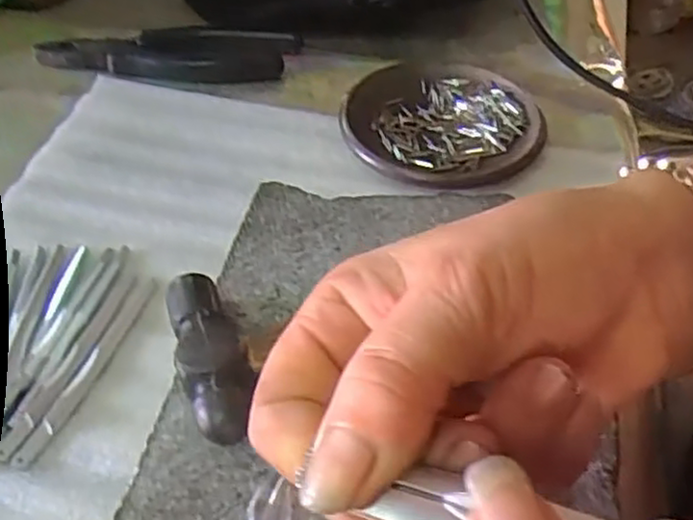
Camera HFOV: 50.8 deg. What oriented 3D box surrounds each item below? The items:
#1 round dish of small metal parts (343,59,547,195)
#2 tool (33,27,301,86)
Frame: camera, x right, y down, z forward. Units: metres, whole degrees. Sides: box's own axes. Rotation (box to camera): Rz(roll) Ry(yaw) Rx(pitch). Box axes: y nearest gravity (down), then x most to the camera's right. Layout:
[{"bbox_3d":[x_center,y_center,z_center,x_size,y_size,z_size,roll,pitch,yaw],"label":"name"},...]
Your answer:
[{"bbox_3d":[0.056,-0.077,0.427,0.110,0.021,0.115,0,48,0],"label":"round dish of small metal parts"},{"bbox_3d":[-0.119,-0.136,0.479,0.159,0.018,0.061,4,47,8],"label":"tool"}]

